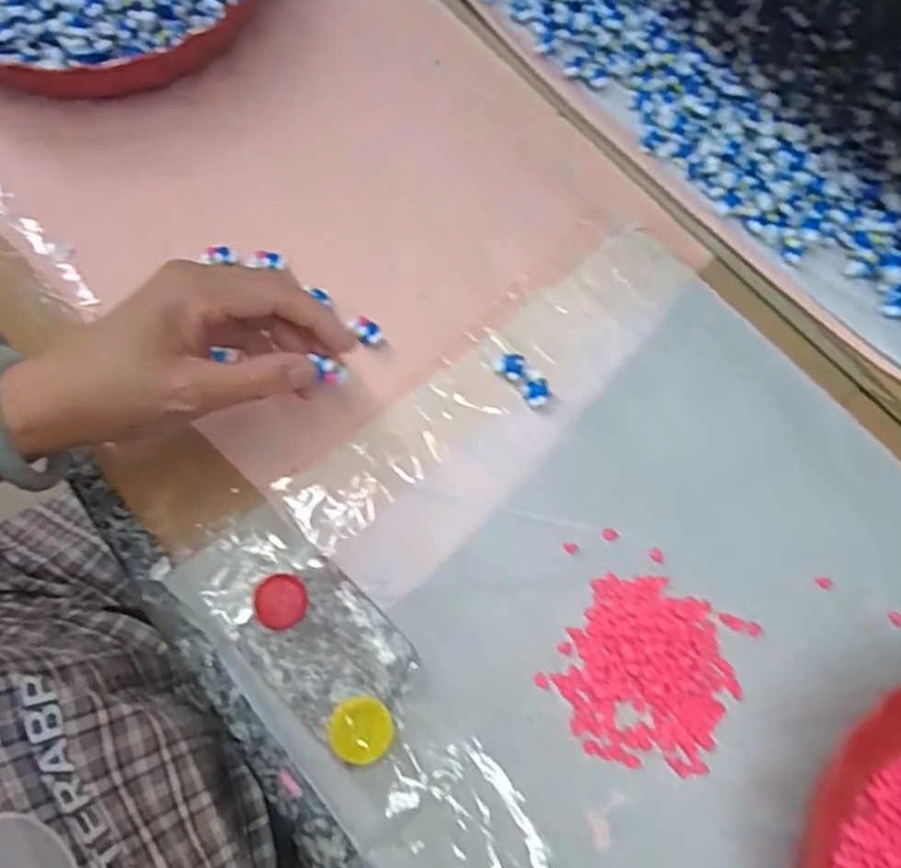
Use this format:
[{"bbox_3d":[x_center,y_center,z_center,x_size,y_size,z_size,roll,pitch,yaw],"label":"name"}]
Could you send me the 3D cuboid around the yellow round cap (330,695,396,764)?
[{"bbox_3d":[-0.042,0.139,0.338,0.029,0.009,0.028,1,71,-4],"label":"yellow round cap"}]

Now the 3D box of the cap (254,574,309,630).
[{"bbox_3d":[-0.084,0.083,0.354,0.025,0.004,0.025,1,71,-4],"label":"cap"}]

